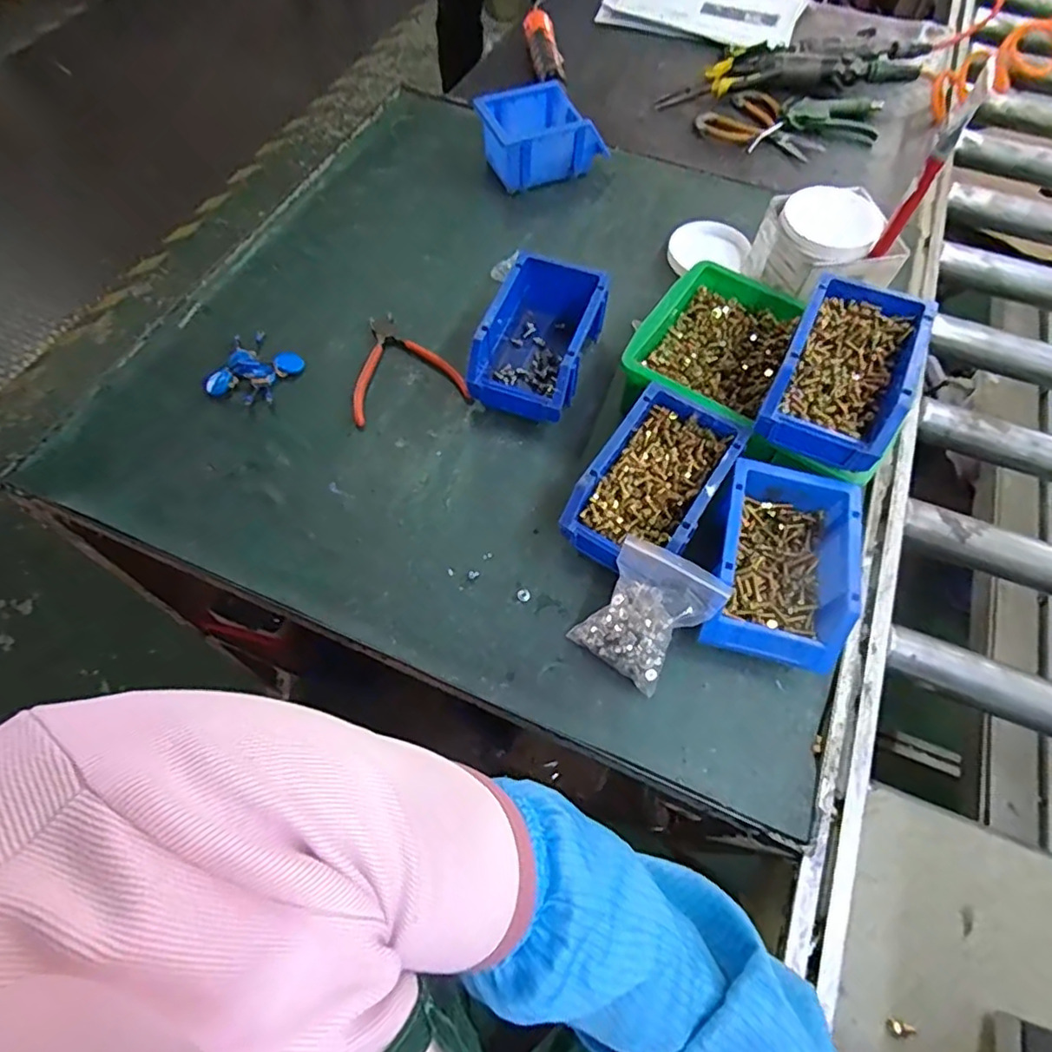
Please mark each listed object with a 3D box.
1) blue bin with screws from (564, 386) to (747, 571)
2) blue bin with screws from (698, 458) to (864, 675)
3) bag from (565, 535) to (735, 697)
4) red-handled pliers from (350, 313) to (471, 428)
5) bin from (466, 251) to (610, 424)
[{"bbox_3d":[0.116,-0.036,0.537,0.101,0.076,0.166,31,67,13],"label":"blue bin with screws"},{"bbox_3d":[0.216,0.033,0.504,0.112,0.074,0.158,16,64,6],"label":"blue bin with screws"},{"bbox_3d":[0.098,0.075,0.480,0.088,0.073,0.087,31,67,13],"label":"bag"},{"bbox_3d":[-0.141,-0.178,0.640,0.120,0.014,0.143,-19,65,-11],"label":"red-handled pliers"},{"bbox_3d":[0.016,-0.195,0.617,0.102,0.077,0.170,19,64,7],"label":"bin"}]

